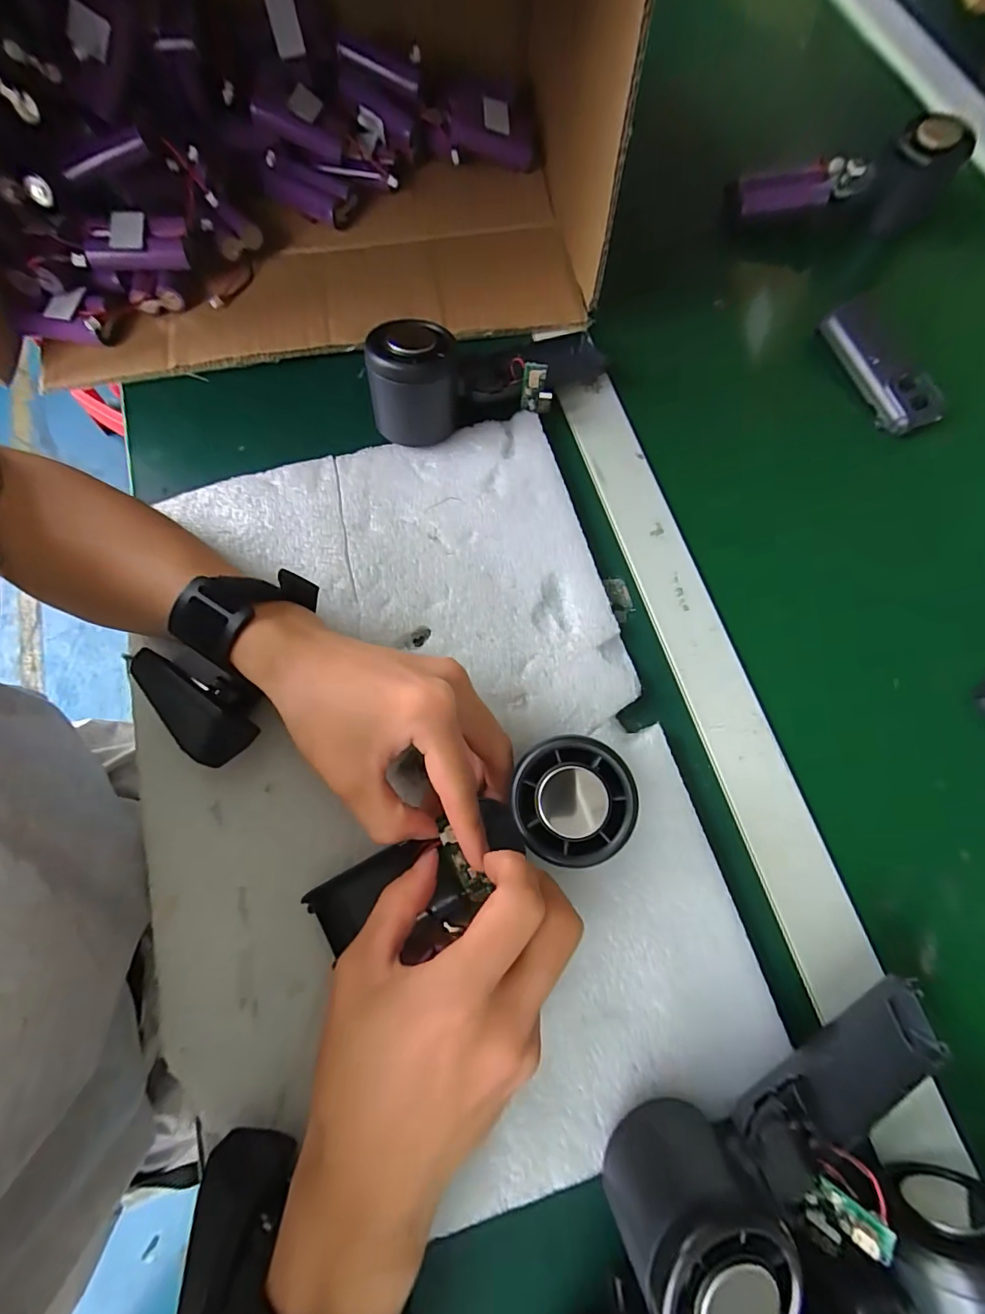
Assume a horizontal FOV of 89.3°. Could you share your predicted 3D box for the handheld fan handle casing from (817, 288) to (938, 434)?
[{"bbox_3d":[0.272,-0.202,0.349,0.032,0.025,0.101,-38,93,-11],"label":"handheld fan handle casing"}]

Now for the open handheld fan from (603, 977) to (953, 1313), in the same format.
[{"bbox_3d":[0.130,0.206,0.201,0.162,0.054,0.070,-23,75,-8],"label":"open handheld fan"}]

